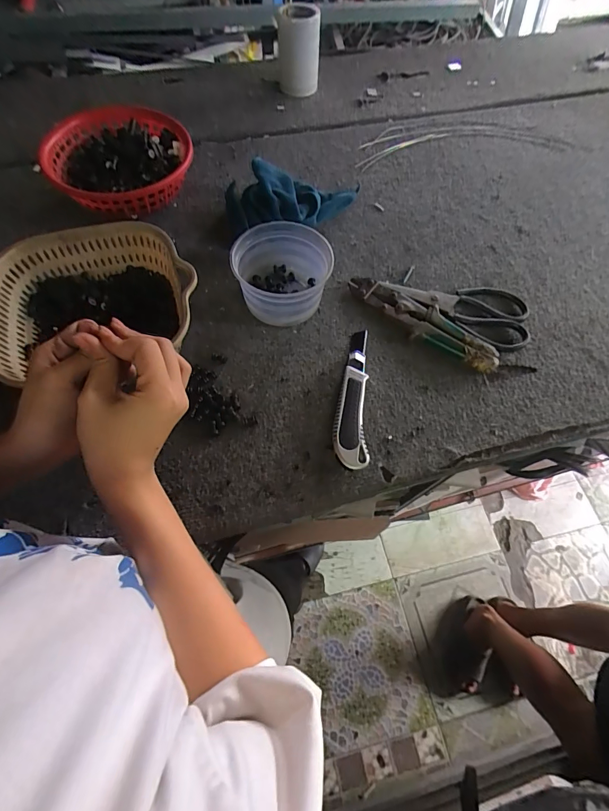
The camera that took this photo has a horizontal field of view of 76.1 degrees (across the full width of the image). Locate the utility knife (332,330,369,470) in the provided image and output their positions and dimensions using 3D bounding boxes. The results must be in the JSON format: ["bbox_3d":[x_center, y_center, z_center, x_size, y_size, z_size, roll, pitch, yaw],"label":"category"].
[{"bbox_3d":[0.053,-0.015,0.439,0.035,0.022,0.177,5,66,0],"label":"utility knife"}]

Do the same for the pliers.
[{"bbox_3d":[0.145,-0.106,0.486,0.203,0.019,0.046,35,69,13],"label":"pliers"}]

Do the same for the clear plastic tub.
[{"bbox_3d":[-0.029,-0.160,0.478,0.103,0.071,0.109,1,66,-2],"label":"clear plastic tub"}]

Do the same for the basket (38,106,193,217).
[{"bbox_3d":[-0.260,-0.343,0.558,0.186,0.072,0.202,1,66,-2],"label":"basket"}]

